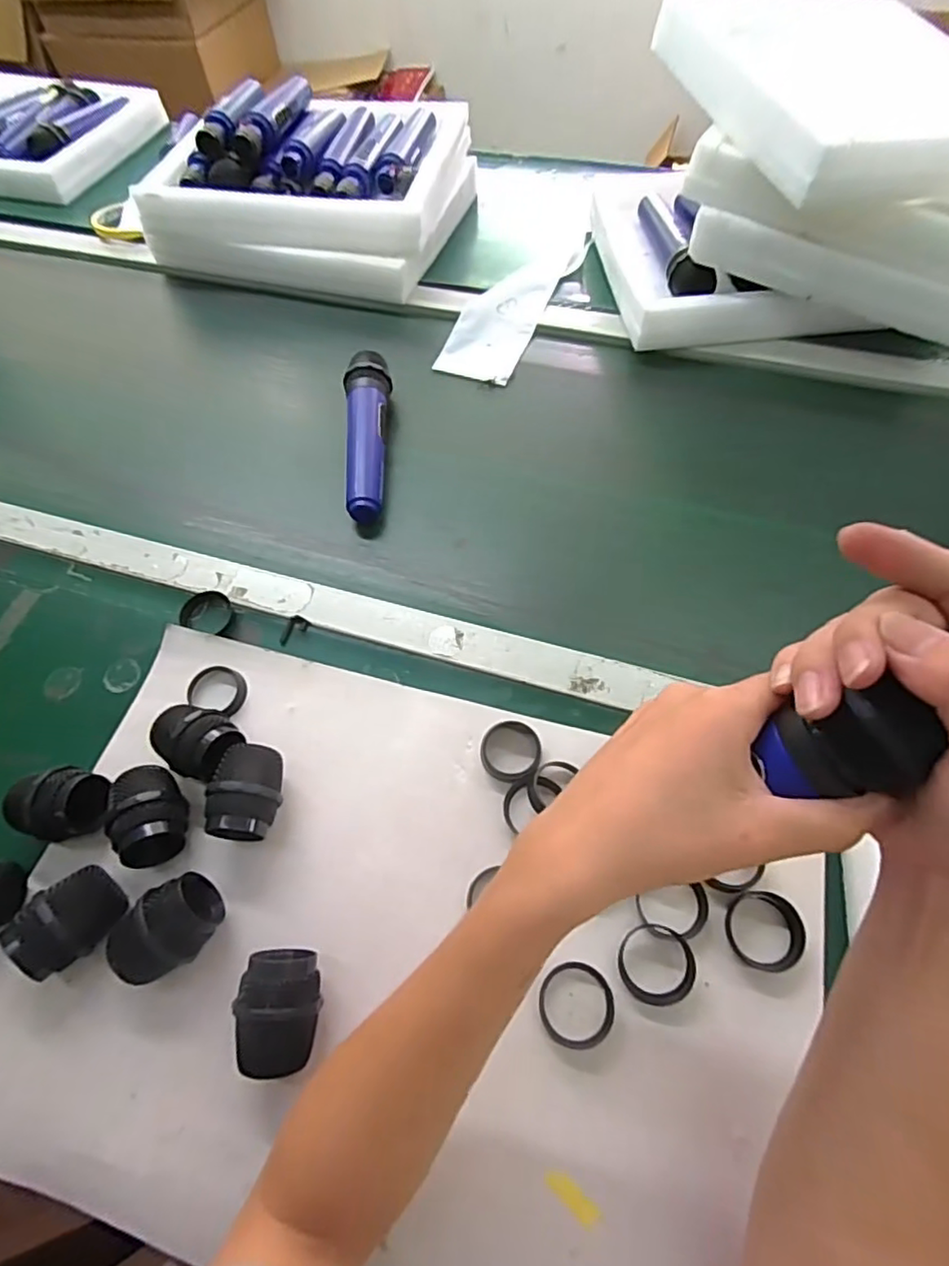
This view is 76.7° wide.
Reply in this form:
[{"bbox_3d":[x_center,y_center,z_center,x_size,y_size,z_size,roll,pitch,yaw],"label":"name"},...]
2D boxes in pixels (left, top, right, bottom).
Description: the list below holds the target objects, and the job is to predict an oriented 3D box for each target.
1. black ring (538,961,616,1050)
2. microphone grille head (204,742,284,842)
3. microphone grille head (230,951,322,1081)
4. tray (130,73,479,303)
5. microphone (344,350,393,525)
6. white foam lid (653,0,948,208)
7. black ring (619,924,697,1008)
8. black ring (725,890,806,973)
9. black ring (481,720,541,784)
[{"bbox_3d":[0.060,0.218,0.352,0.043,0.007,0.043,-1,60,2],"label":"black ring"},{"bbox_3d":[-0.153,0.107,0.403,0.040,0.046,0.061,-3,60,1],"label":"microphone grille head"},{"bbox_3d":[-0.112,0.219,0.348,0.041,0.046,0.062,0,60,3],"label":"microphone grille head"},{"bbox_3d":[-0.196,-0.590,0.773,0.344,0.111,0.318,12,61,10],"label":"tray"},{"bbox_3d":[-0.104,-0.193,0.588,0.042,0.044,0.188,-5,60,0],"label":"microphone"},{"bbox_3d":[0.376,-0.532,0.580,0.286,0.059,0.354,-12,60,-4],"label":"white foam lid"},{"bbox_3d":[0.109,0.198,0.358,0.043,0.014,0.044,-1,60,2],"label":"black ring"},{"bbox_3d":[0.177,0.181,0.365,0.044,0.011,0.043,-1,60,2],"label":"black ring"},{"bbox_3d":[0.026,0.085,0.430,0.042,0.014,0.042,-1,60,2],"label":"black ring"}]

